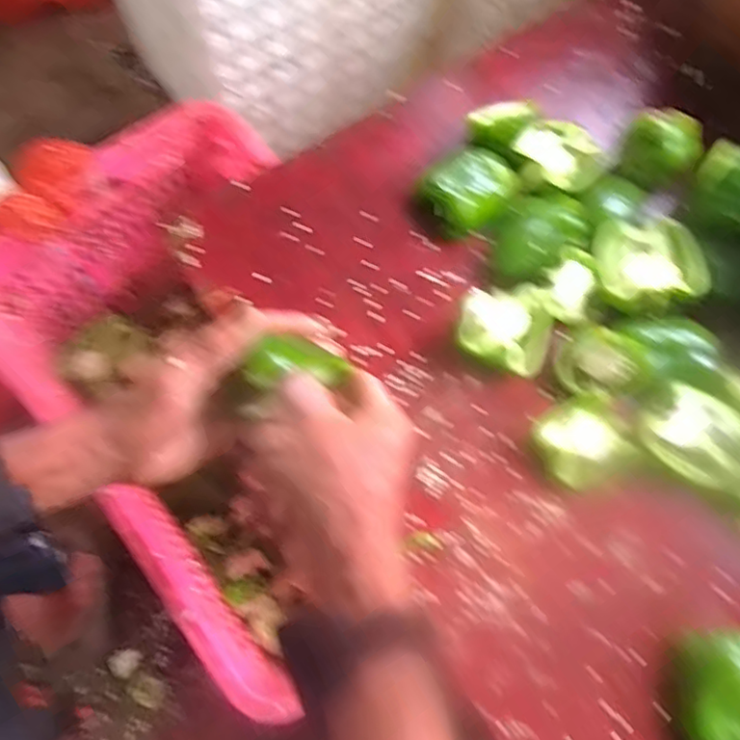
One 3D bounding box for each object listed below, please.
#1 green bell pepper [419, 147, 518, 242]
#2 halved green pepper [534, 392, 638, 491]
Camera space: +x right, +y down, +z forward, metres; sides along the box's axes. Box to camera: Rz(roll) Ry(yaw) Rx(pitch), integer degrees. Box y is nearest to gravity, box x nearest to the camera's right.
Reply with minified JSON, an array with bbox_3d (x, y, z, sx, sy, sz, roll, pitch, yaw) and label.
[{"bbox_3d":[0.097,-0.178,0.611,0.085,0.041,0.072,-41,78,-13],"label":"green bell pepper"},{"bbox_3d":[0.185,0.066,0.540,0.069,0.038,0.072,1,73,-2],"label":"halved green pepper"}]

